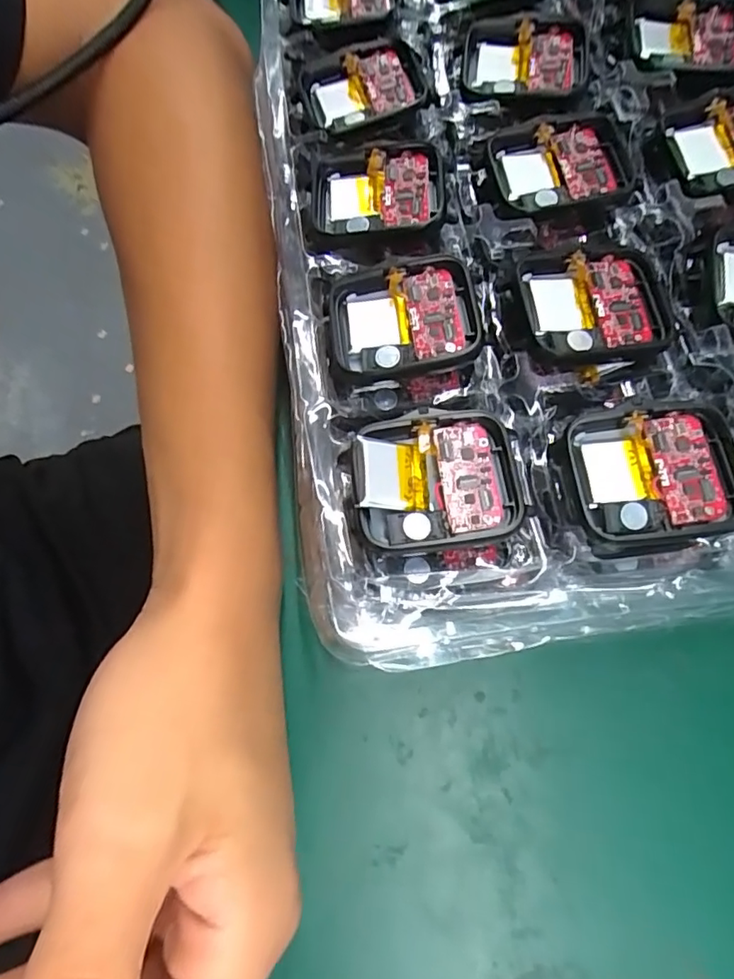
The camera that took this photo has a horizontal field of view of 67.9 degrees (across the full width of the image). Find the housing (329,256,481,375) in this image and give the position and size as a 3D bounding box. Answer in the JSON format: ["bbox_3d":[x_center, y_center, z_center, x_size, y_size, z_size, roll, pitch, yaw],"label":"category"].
[{"bbox_3d":[0.011,-0.050,0.162,0.042,0.011,0.035,-4,72,-1],"label":"housing"}]

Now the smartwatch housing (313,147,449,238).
[{"bbox_3d":[0.004,-0.096,0.180,0.043,0.014,0.035,5,72,2],"label":"smartwatch housing"}]

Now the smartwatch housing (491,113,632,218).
[{"bbox_3d":[0.065,-0.105,0.182,0.043,0.014,0.036,-11,72,-3],"label":"smartwatch housing"}]

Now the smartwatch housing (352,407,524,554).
[{"bbox_3d":[0.018,-0.003,0.144,0.043,0.008,0.037,-3,72,0],"label":"smartwatch housing"}]

